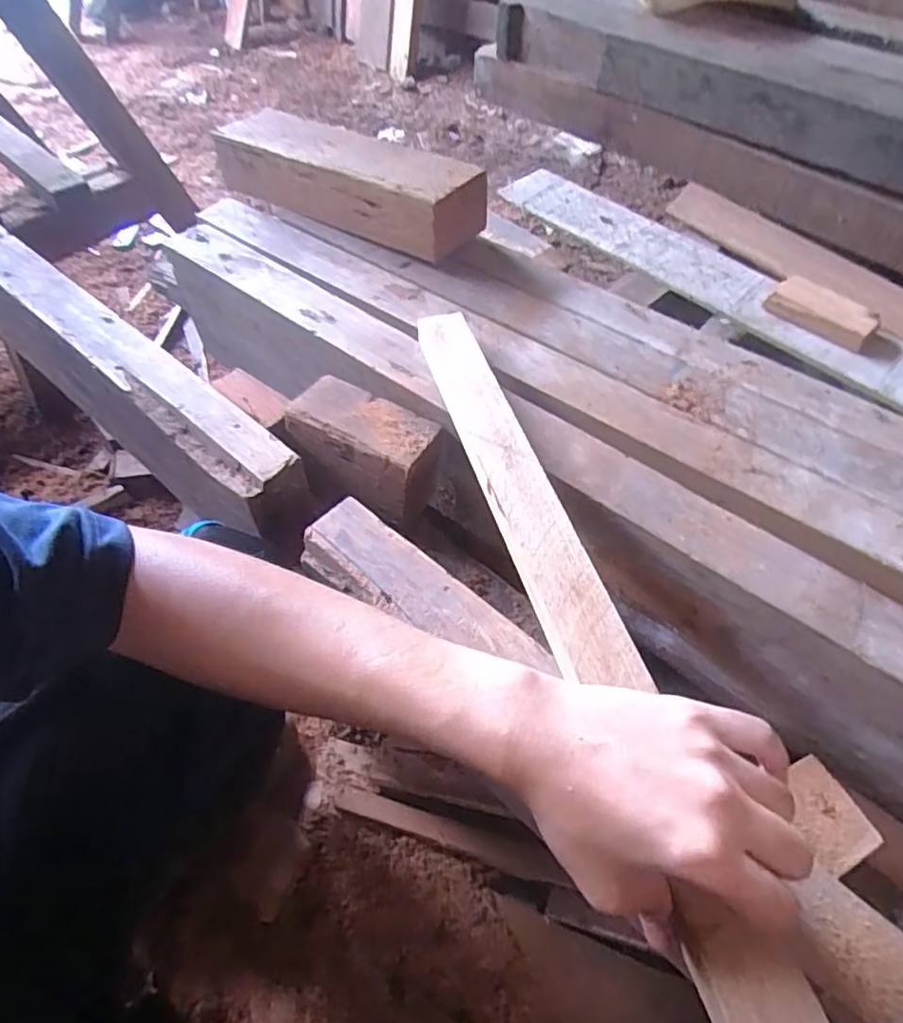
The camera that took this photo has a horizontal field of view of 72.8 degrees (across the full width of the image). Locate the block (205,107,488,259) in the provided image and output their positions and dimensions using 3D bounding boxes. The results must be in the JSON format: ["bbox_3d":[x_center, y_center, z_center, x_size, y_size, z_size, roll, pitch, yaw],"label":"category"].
[{"bbox_3d":[-0.109,-0.339,0.623,0.304,0.067,0.087,30,59,18],"label":"block"}]

